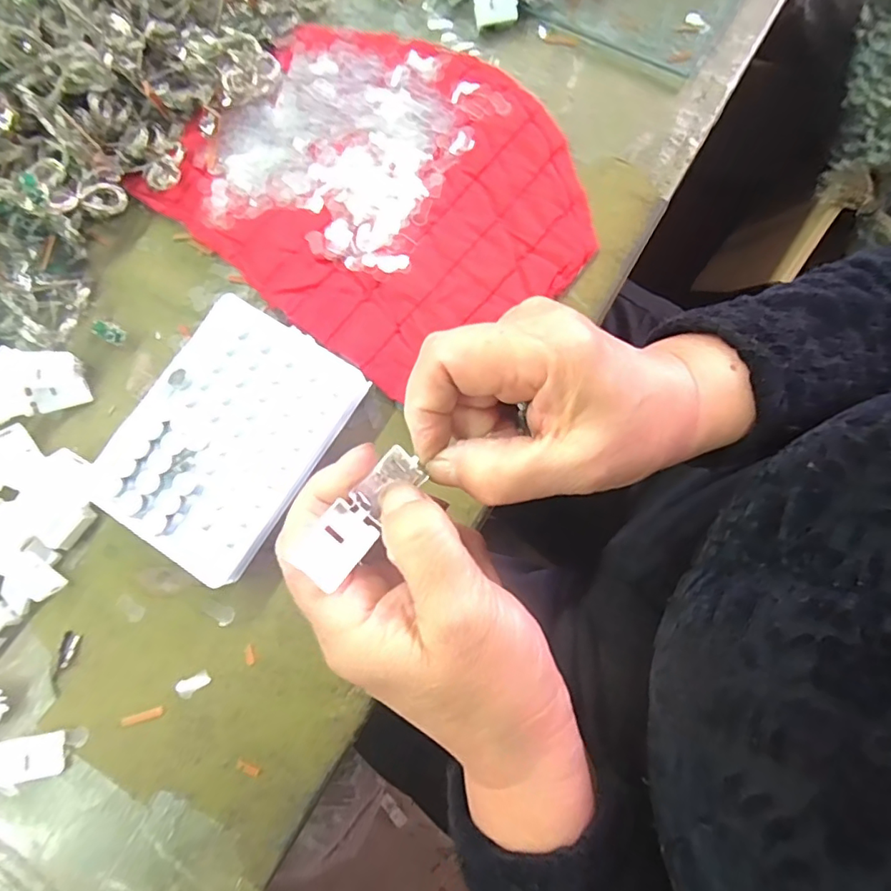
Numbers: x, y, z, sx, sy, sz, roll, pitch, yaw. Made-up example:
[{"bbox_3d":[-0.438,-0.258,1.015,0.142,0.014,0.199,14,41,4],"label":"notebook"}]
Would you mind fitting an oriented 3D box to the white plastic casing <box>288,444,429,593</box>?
[{"bbox_3d":[-0.029,0.024,0.189,0.018,0.006,0.053,33,65,6],"label":"white plastic casing"}]

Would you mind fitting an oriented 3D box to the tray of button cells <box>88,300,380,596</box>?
[{"bbox_3d":[-0.115,-0.006,0.292,0.095,0.026,0.129,30,80,11],"label":"tray of button cells"}]

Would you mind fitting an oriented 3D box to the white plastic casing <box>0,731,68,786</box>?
[{"bbox_3d":[-0.222,0.160,0.271,0.059,0.005,0.020,-10,75,2],"label":"white plastic casing"}]

